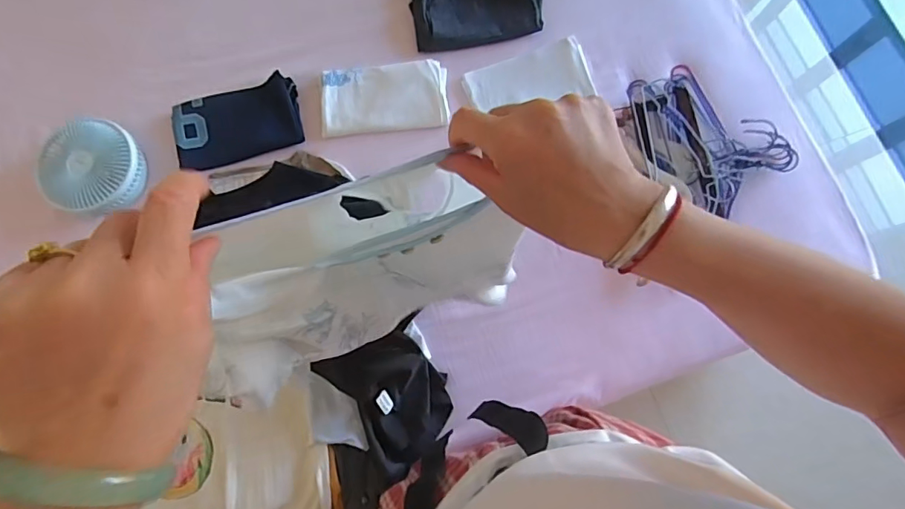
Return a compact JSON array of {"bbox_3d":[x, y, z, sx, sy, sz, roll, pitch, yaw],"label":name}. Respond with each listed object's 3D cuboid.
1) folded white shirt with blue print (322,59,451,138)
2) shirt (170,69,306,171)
[{"bbox_3d":[-0.134,-0.309,0.957,0.246,0.029,0.146,-5,78,-1],"label":"folded white shirt with blue print"},{"bbox_3d":[-0.421,-0.257,0.958,0.241,0.029,0.146,-17,78,-3],"label":"shirt"}]

